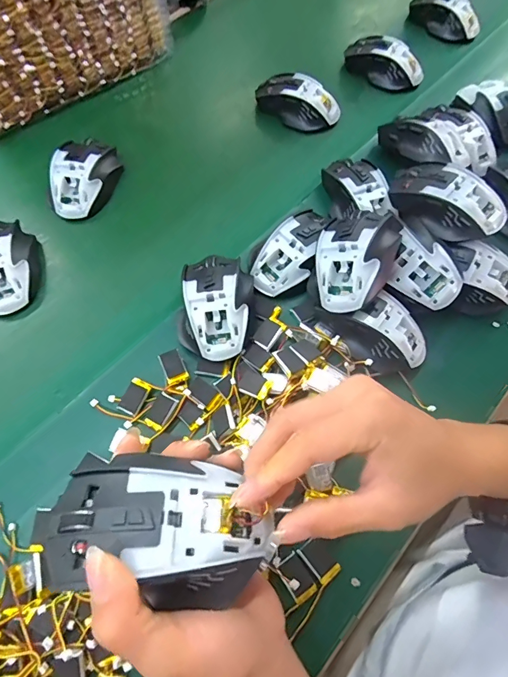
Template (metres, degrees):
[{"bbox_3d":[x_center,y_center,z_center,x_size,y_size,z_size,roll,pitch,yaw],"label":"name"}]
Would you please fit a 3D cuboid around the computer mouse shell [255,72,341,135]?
[{"bbox_3d":[0.058,-0.321,0.569,0.112,0.050,0.058,29,70,12],"label":"computer mouse shell"}]

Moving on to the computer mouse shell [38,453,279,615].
[{"bbox_3d":[-0.048,0.097,0.214,0.114,0.030,0.067,10,64,5],"label":"computer mouse shell"}]

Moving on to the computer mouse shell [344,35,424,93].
[{"bbox_3d":[0.188,-0.401,0.605,0.119,0.041,0.067,16,68,7],"label":"computer mouse shell"}]

